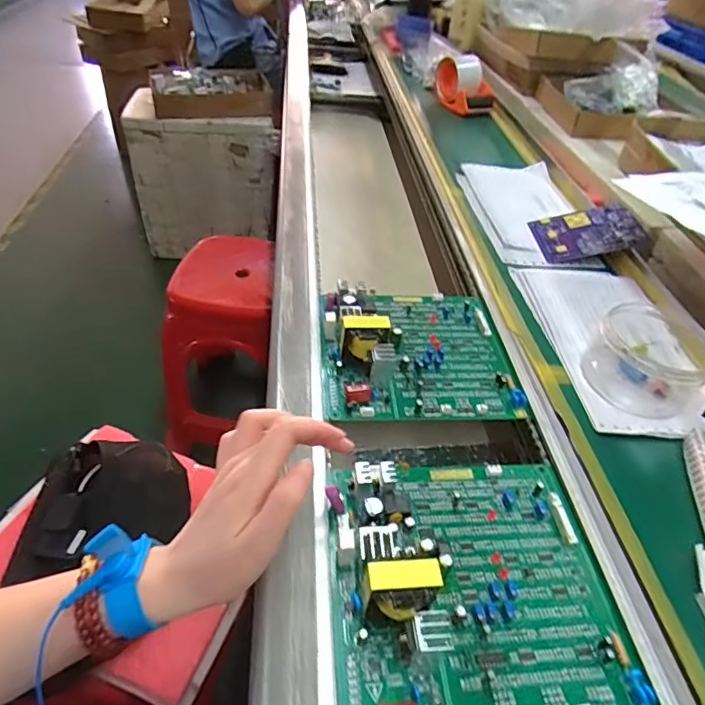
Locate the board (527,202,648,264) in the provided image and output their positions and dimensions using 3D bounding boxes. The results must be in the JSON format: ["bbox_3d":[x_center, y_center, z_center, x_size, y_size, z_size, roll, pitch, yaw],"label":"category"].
[{"bbox_3d":[0.302,-0.159,0.661,0.125,0.008,0.099,-14,48,5],"label":"board"}]

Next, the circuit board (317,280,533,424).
[{"bbox_3d":[0.061,-0.020,0.493,0.181,0.054,0.174,-3,43,-5],"label":"circuit board"}]

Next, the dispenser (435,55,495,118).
[{"bbox_3d":[0.226,-0.544,1.028,0.102,0.088,0.132,1,43,0],"label":"dispenser"}]

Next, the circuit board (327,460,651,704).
[{"bbox_3d":[0.076,0.140,0.328,0.177,0.055,0.173,-3,43,-5],"label":"circuit board"}]

